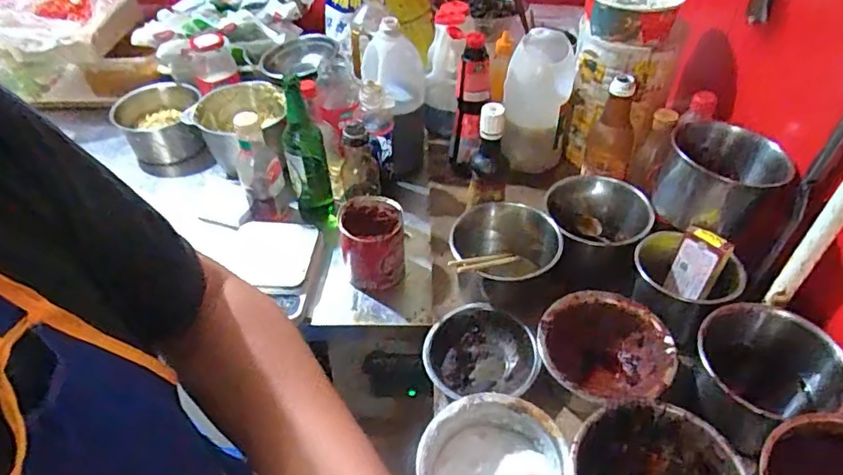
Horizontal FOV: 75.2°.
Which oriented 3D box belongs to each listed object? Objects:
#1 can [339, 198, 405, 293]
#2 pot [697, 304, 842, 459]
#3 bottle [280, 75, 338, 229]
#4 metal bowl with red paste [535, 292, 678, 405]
[{"bbox_3d":[-0.076,0.011,0.869,0.098,0.106,0.100,-2,44,-1],"label":"can"},{"bbox_3d":[0.407,0.176,0.671,0.154,0.132,0.145,0,44,0],"label":"pot"},{"bbox_3d":[-0.191,-0.127,0.919,0.069,0.264,0.072,-7,44,-6],"label":"bottle"},{"bbox_3d":[0.231,0.166,0.714,0.161,0.107,0.158,0,44,0],"label":"metal bowl with red paste"}]

